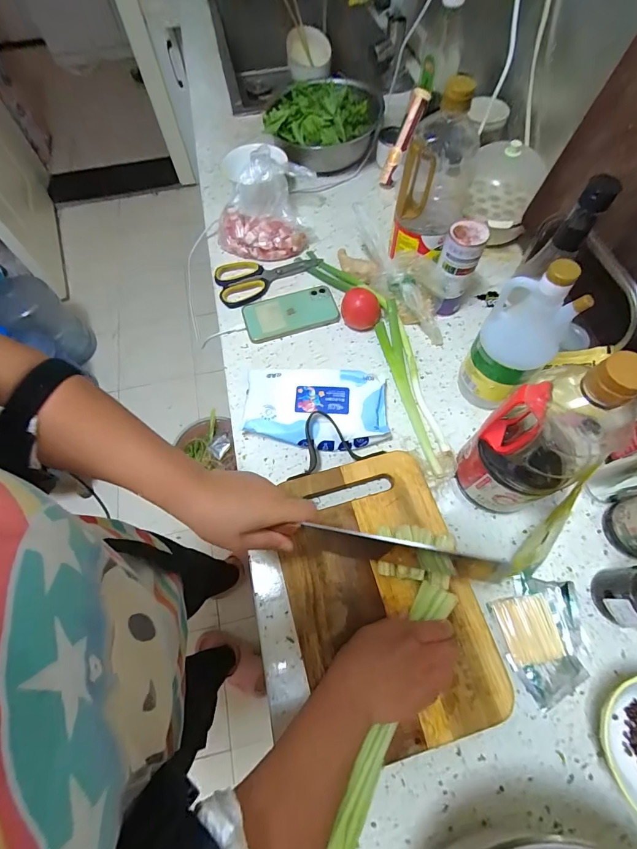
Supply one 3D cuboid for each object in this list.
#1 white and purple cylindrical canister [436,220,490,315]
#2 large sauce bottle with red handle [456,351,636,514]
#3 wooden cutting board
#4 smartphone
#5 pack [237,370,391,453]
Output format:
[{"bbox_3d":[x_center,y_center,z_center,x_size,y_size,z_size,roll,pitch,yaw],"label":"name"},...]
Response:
[{"bbox_3d":[0.205,-0.229,0.565,0.052,0.138,0.060,22,69,12],"label":"white and purple cylindrical canister"},{"bbox_3d":[0.221,0.022,0.379,0.090,0.261,0.089,-20,67,-7],"label":"large sauce bottle with red handle"},{"bbox_3d":[0.070,0.186,0.428,0.200,0.019,0.298,-15,66,-4],"label":"wooden cutting board"},{"bbox_3d":[-0.046,-0.181,0.619,0.149,0.012,0.077,-15,66,-4],"label":"smartphone"},{"bbox_3d":[-0.004,-0.021,0.532,0.195,0.034,0.112,3,66,4],"label":"pack"}]

